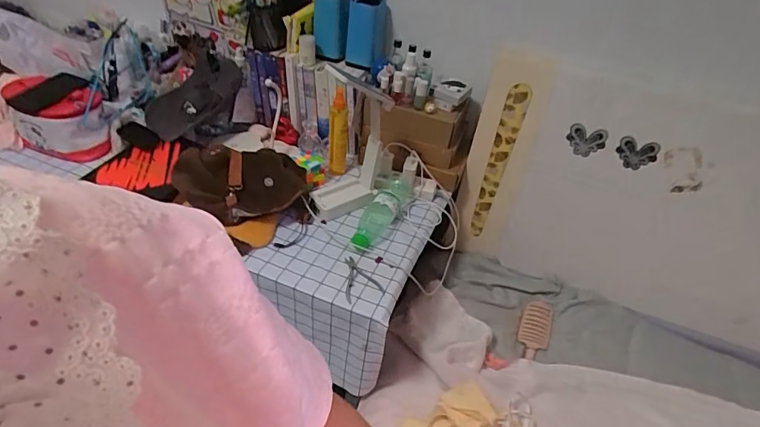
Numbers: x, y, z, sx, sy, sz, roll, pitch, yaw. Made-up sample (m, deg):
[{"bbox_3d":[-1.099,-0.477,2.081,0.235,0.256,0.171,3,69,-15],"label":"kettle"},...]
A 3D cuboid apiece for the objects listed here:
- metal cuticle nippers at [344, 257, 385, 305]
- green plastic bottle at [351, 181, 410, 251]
[{"bbox_3d":[-0.036,0.126,0.875,0.071,0.012,0.107,-6,39,-12],"label":"metal cuticle nippers"},{"bbox_3d":[0.001,-0.005,0.997,0.068,0.053,0.234,21,53,20],"label":"green plastic bottle"}]

